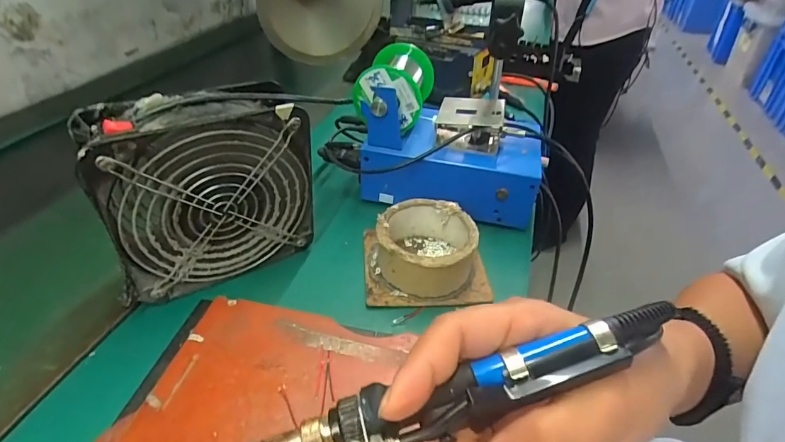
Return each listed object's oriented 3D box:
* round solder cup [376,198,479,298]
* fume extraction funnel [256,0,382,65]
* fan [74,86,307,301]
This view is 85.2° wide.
[{"bbox_3d":[0.029,0.024,0.381,0.082,0.045,0.084,0,38,0],"label":"round solder cup"},{"bbox_3d":[-0.101,-0.348,0.666,0.158,0.160,0.197,3,38,3],"label":"fume extraction funnel"},{"bbox_3d":[-0.142,-0.021,0.338,0.153,0.148,0.053,-20,45,-26],"label":"fan"}]

